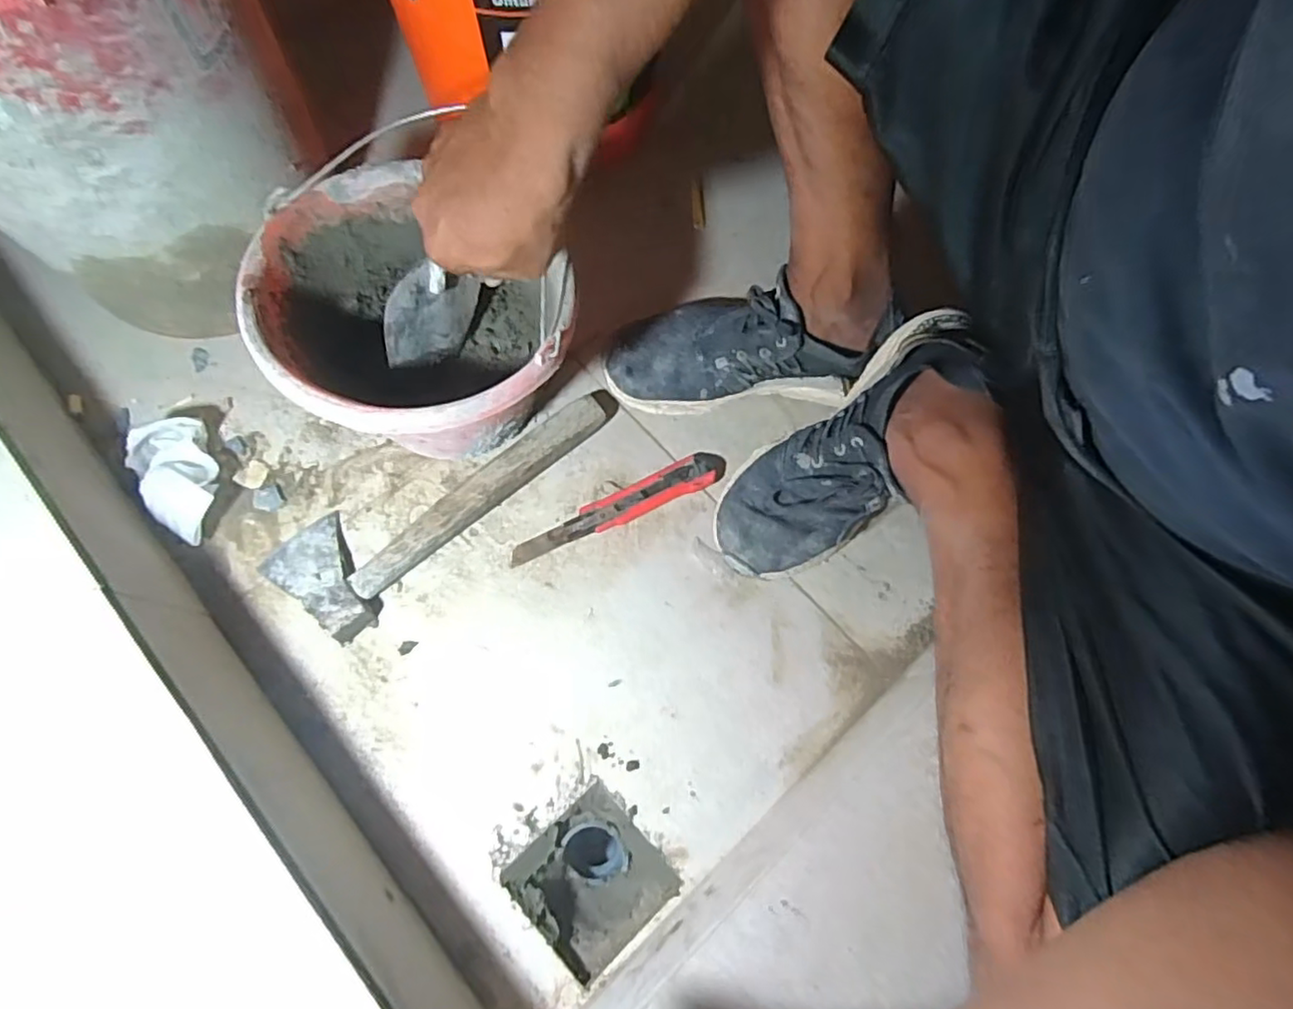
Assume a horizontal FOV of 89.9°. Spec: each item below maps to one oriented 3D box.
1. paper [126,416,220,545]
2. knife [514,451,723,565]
[{"bbox_3d":[-0.408,-0.016,0.568,0.065,0.044,0.109,-23,72,-10],"label":"paper"},{"bbox_3d":[-0.024,0.000,0.603,0.211,0.016,0.034,-23,72,-10],"label":"knife"}]

